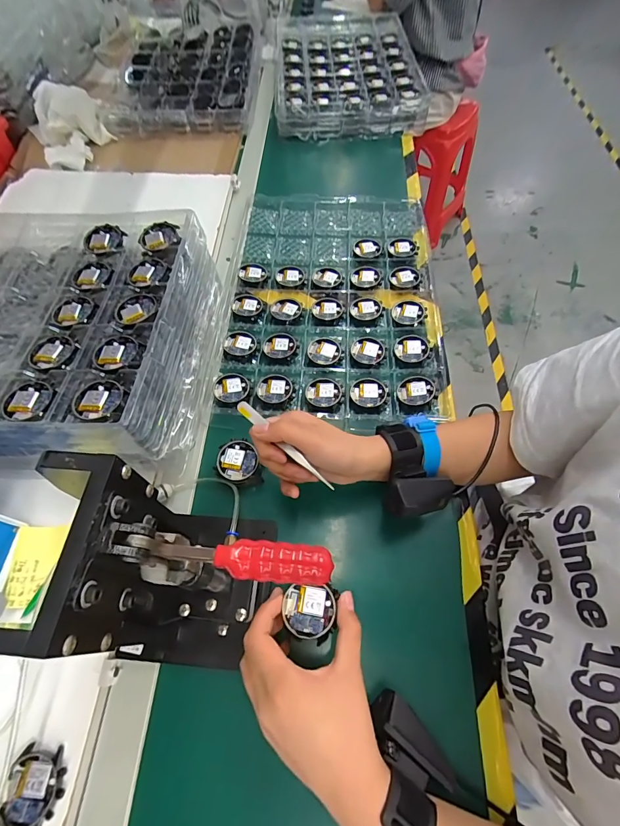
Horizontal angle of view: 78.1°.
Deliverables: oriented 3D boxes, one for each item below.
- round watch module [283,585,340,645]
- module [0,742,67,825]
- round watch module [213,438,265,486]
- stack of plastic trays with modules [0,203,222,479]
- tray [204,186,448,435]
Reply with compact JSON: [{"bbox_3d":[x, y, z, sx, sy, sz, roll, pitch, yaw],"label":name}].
[{"bbox_3d":[0.000,0.164,0.318,0.043,0.006,0.041,8,61,4],"label":"round watch module"},{"bbox_3d":[-0.216,0.295,0.300,0.043,0.011,0.048,2,61,1],"label":"module"},{"bbox_3d":[-0.075,0.053,0.417,0.055,0.008,0.048,10,62,5],"label":"round watch module"},{"bbox_3d":[-0.350,-0.094,0.453,0.439,0.116,0.302,2,61,1],"label":"stack of plastic trays with modules"},{"bbox_3d":[0.031,-0.175,0.559,0.292,0.023,0.432,2,61,1],"label":"tray"}]

